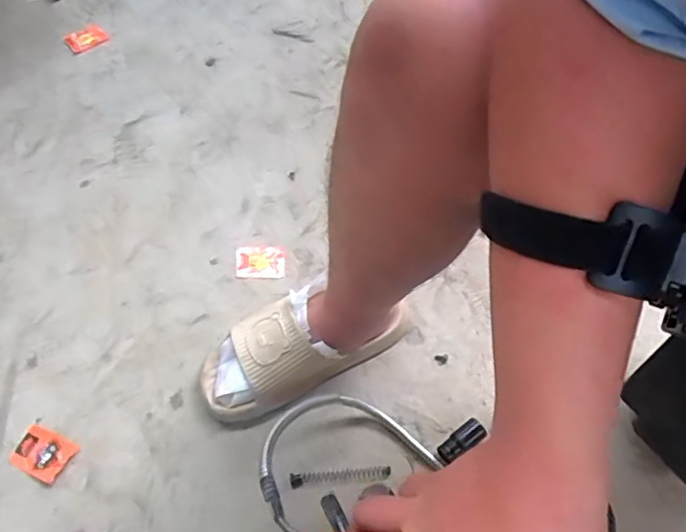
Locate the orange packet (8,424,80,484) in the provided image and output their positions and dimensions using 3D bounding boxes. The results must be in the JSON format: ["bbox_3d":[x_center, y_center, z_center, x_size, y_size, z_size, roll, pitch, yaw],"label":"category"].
[{"bbox_3d":[-0.370,0.229,0.704,0.076,0.008,0.051,22,64,13],"label":"orange packet"}]

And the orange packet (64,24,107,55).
[{"bbox_3d":[-0.463,-0.412,1.032,0.068,0.006,0.057,-33,66,-14],"label":"orange packet"}]

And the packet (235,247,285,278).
[{"bbox_3d":[-0.119,-0.006,0.822,0.068,0.010,0.046,-3,61,0],"label":"packet"}]

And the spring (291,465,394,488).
[{"bbox_3d":[-0.003,0.252,0.686,0.119,0.008,0.015,-5,61,-2],"label":"spring"}]

